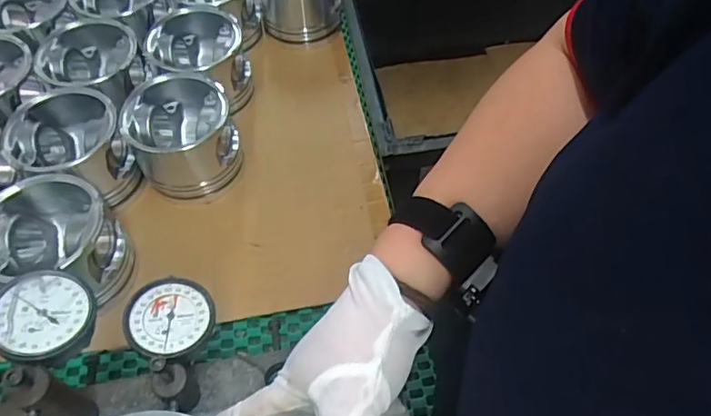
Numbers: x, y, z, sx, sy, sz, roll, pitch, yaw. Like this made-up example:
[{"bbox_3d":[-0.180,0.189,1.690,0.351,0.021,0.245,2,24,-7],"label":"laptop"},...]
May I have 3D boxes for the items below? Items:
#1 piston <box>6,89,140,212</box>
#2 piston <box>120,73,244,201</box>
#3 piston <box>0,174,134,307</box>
[{"bbox_3d":[-0.304,-0.055,0.574,0.106,0.103,0.104,0,57,0],"label":"piston"},{"bbox_3d":[-0.190,-0.079,0.583,0.103,0.094,0.109,-14,58,-8],"label":"piston"},{"bbox_3d":[-0.284,0.038,0.510,0.104,0.111,0.097,0,57,0],"label":"piston"}]

